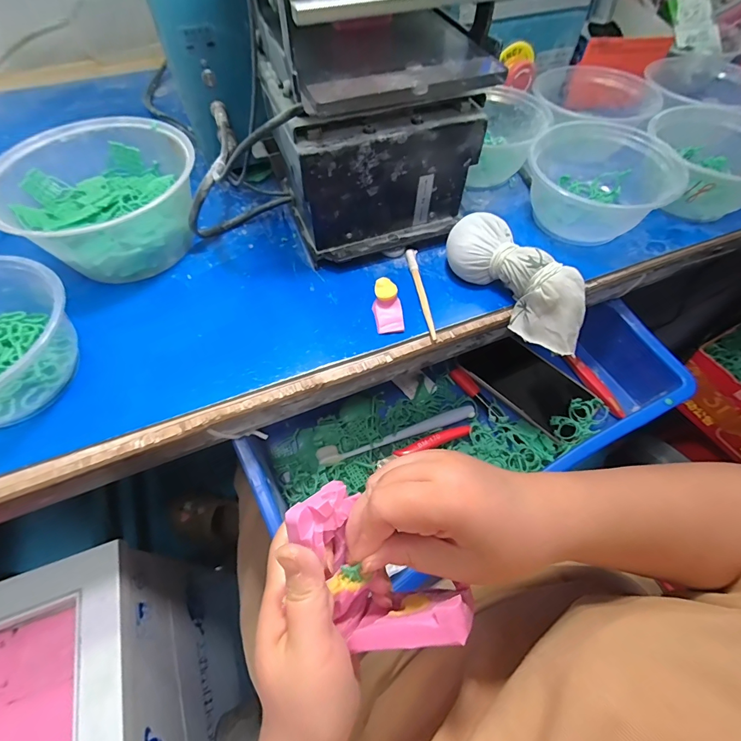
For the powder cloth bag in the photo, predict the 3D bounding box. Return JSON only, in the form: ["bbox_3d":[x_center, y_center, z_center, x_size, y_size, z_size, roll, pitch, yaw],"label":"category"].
[{"bbox_3d":[0.127,-0.079,0.324,0.045,0.049,0.139,-38,79,-21],"label":"powder cloth bag"}]

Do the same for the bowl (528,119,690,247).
[{"bbox_3d":[0.226,-0.191,0.381,0.132,0.060,0.119,26,61,14],"label":"bowl"}]

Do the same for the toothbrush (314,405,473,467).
[{"bbox_3d":[0.032,0.068,0.415,0.182,0.019,0.019,-18,60,-11],"label":"toothbrush"}]

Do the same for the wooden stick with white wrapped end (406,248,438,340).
[{"bbox_3d":[0.045,-0.073,0.342,0.010,0.008,0.104,-5,58,-4],"label":"wooden stick with white wrapped end"}]

